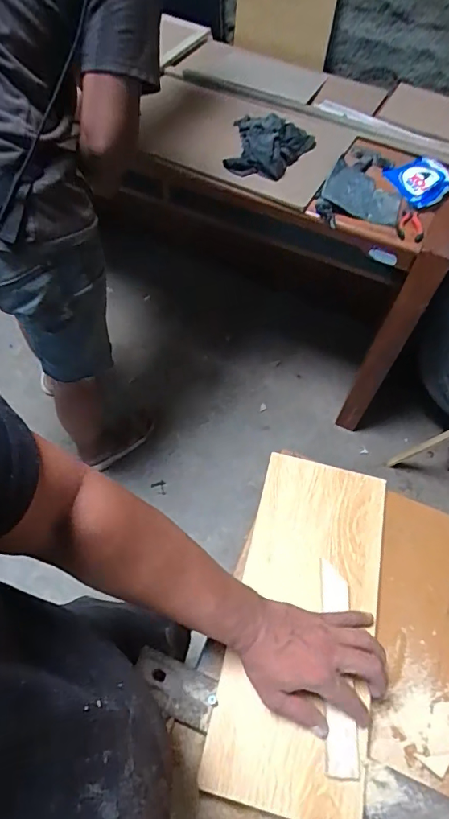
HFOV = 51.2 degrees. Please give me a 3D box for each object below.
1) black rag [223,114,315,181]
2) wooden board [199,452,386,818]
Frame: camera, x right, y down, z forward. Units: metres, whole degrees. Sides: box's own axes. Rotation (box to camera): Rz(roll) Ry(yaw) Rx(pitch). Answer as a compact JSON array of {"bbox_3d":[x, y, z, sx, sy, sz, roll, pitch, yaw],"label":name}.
[{"bbox_3d":[0.113,-0.636,1.130,0.201,0.080,0.205,10,58,3],"label":"black rag"},{"bbox_3d":[0.094,0.225,0.532,0.154,0.017,0.368,12,57,8],"label":"wooden board"}]

